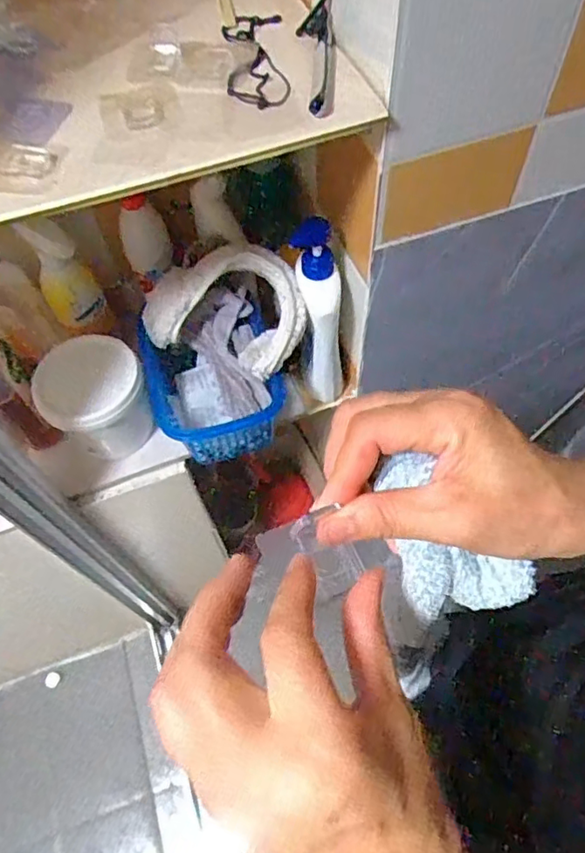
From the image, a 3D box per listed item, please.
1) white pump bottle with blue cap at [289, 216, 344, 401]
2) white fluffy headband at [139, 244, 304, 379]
[{"bbox_3d":[0.035,-0.117,0.689,0.056,0.220,0.065,-5,60,0],"label":"white pump bottle with blue cap"},{"bbox_3d":[-0.078,-0.149,0.676,0.201,0.051,0.153,21,99,7],"label":"white fluffy headband"}]

